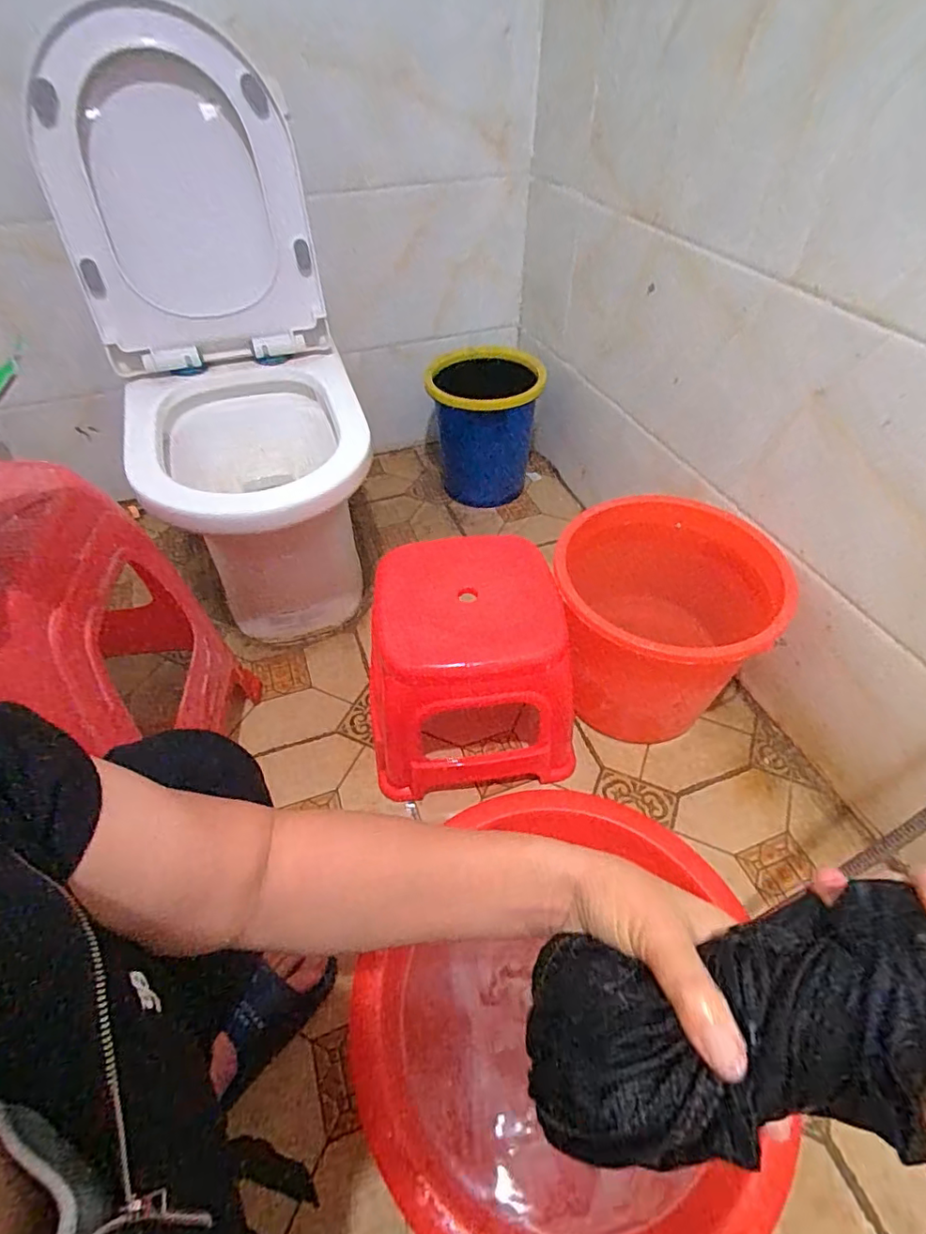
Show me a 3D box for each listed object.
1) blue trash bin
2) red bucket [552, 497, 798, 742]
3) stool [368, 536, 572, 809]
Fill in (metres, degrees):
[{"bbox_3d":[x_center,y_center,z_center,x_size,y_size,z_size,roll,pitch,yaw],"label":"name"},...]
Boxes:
[{"bbox_3d":[0.050,-0.423,1.305,0.242,0.304,0.215,-5,47,-3],"label":"blue trash bin"},{"bbox_3d":[0.295,0.010,0.884,0.300,0.268,0.301,0,47,0],"label":"red bucket"},{"bbox_3d":[0.007,0.074,0.851,0.286,0.274,0.266,-7,47,-5],"label":"stool"}]

